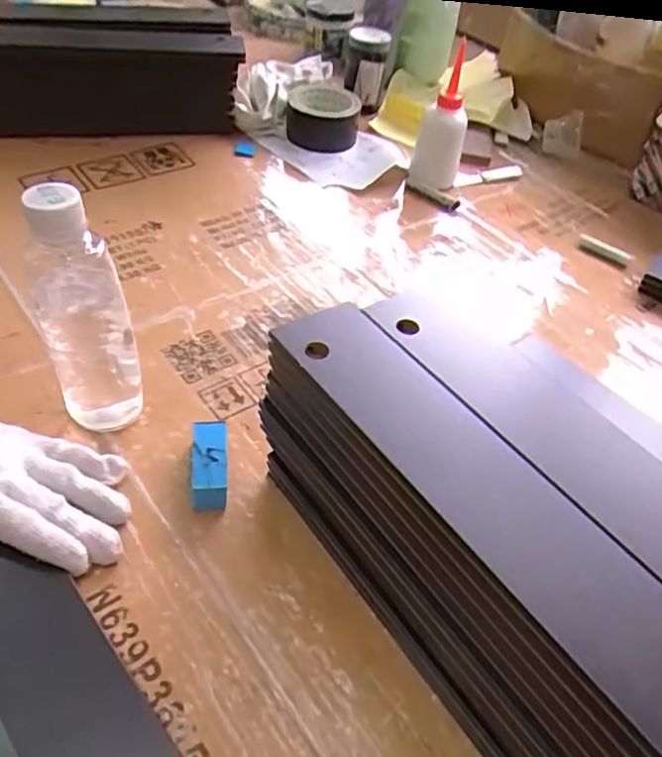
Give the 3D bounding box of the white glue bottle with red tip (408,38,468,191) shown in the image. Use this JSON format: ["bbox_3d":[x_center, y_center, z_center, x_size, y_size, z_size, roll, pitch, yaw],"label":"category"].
[{"bbox_3d":[0.130,-0.293,0.703,0.058,0.133,0.049,12,47,8],"label":"white glue bottle with red tip"}]

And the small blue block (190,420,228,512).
[{"bbox_3d":[-0.087,0.060,0.427,0.025,0.021,0.063,-3,59,-6],"label":"small blue block"}]

